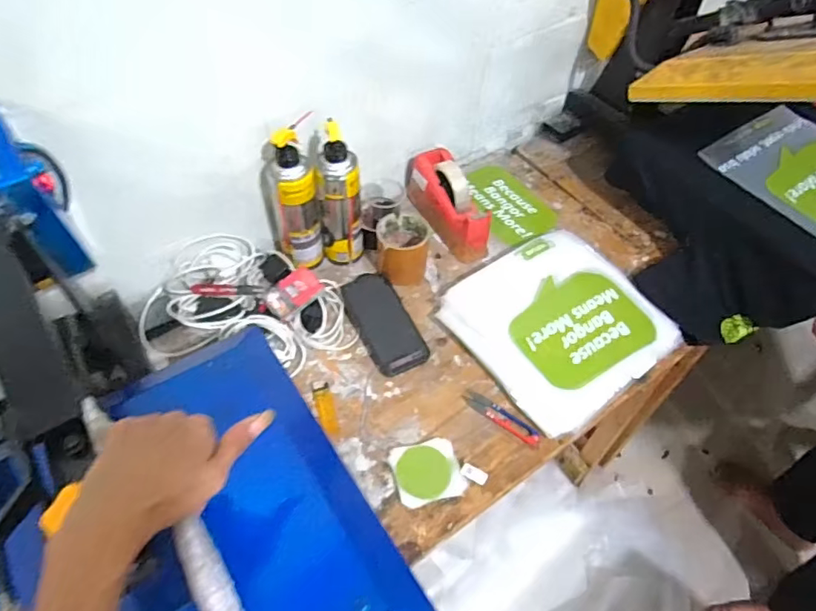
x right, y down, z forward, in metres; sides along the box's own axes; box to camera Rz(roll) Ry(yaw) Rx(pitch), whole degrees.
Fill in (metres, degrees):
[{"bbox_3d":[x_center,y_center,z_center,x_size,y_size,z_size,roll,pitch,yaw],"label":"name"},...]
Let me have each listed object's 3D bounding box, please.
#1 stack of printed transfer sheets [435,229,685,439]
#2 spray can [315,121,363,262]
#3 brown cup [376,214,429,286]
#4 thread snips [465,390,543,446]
[{"bbox_3d":[0.236,0.019,0.846,0.293,0.045,0.278,-31,60,-23],"label":"stack of printed transfer sheets"},{"bbox_3d":[-0.104,-0.162,0.843,0.062,0.236,0.057,1,53,-1],"label":"spray can"},{"bbox_3d":[-0.008,-0.092,0.906,0.087,0.081,0.091,3,53,0],"label":"brown cup"},{"bbox_3d":[0.131,0.157,0.769,0.117,0.006,0.026,30,58,20],"label":"thread snips"}]

